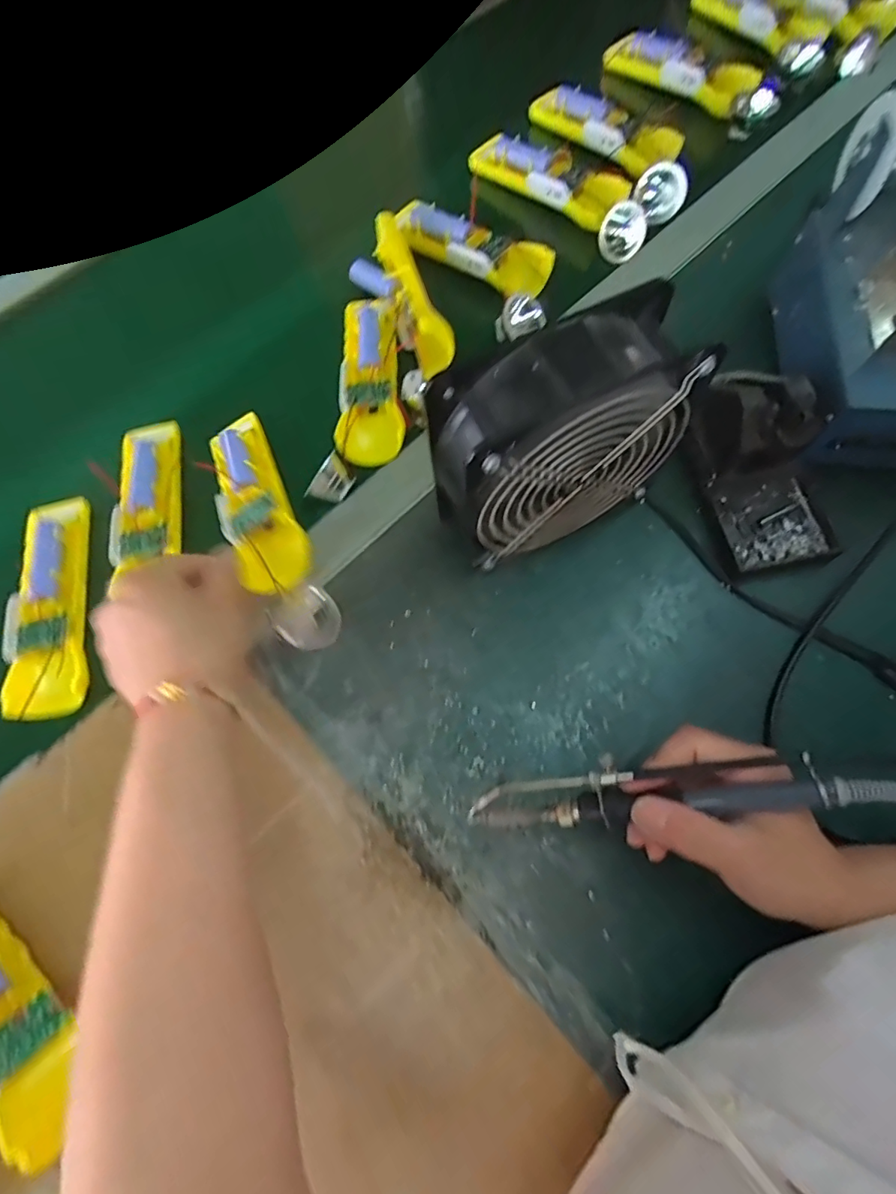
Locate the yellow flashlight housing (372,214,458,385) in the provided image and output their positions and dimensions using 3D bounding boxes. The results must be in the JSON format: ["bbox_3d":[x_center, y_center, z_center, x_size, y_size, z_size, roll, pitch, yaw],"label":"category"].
[{"bbox_3d":[-0.031,-0.256,0.446,0.029,0.035,0.154,-20,77,-7],"label":"yellow flashlight housing"}]

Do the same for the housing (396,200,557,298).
[{"bbox_3d":[0.022,-0.308,0.466,0.146,0.030,0.048,38,76,16],"label":"housing"}]

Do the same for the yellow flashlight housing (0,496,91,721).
[{"bbox_3d":[-0.286,0.004,0.385,0.051,0.023,0.166,-15,69,-2],"label":"yellow flashlight housing"}]

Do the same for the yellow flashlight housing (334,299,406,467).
[{"bbox_3d":[-0.062,-0.177,0.432,0.049,0.021,0.145,-2,79,2],"label":"yellow flashlight housing"}]

